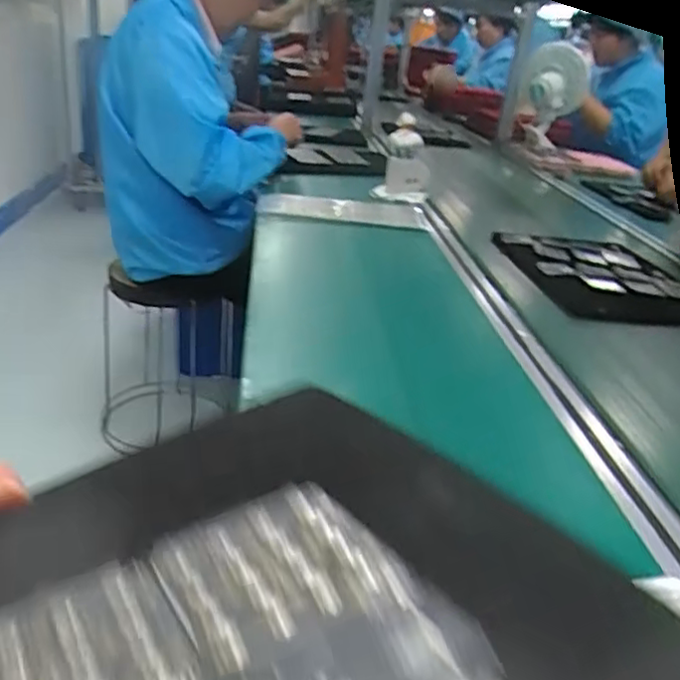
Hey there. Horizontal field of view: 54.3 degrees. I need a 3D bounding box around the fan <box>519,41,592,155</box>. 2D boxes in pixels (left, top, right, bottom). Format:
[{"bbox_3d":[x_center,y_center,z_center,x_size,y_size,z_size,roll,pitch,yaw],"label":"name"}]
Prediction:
[{"bbox_3d":[0.490,-0.548,1.553,0.147,0.261,0.145,16,28,16],"label":"fan"}]

